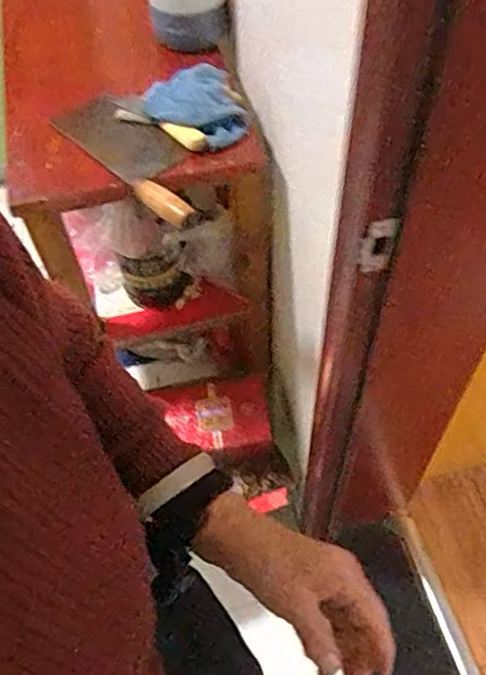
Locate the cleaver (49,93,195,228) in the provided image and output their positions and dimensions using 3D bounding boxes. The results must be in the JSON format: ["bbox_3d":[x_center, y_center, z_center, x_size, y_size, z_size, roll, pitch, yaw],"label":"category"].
[{"bbox_3d":[-0.145,-0.255,0.833,0.107,0.036,0.315,-35,59,-24],"label":"cleaver"}]

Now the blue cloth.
[{"bbox_3d":[-0.064,-0.317,0.850,0.121,0.030,0.145,-19,54,-14],"label":"blue cloth"}]

